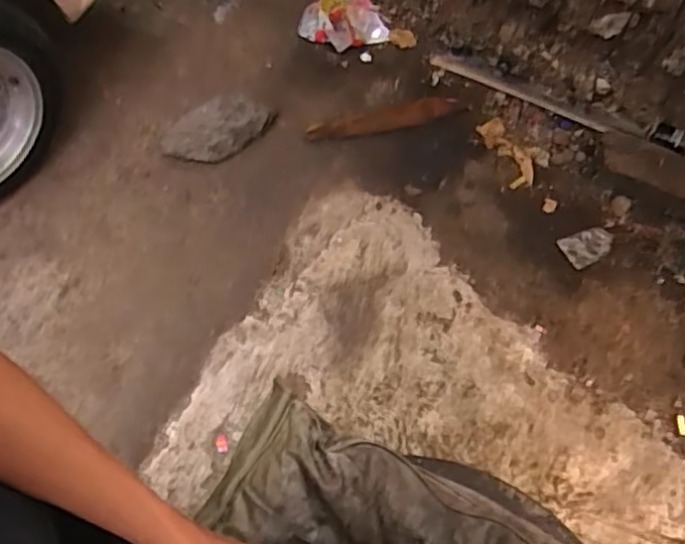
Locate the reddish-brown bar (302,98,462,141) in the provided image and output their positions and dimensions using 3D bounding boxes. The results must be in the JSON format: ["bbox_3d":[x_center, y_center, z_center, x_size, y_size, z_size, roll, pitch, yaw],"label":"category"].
[{"bbox_3d":[0.101,-0.396,1.677,0.385,0.025,0.064,-10,81,4],"label":"reddish-brown bar"}]

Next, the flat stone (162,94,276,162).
[{"bbox_3d":[-0.299,-0.345,1.595,0.285,0.115,0.108,-25,67,-16],"label":"flat stone"}]

